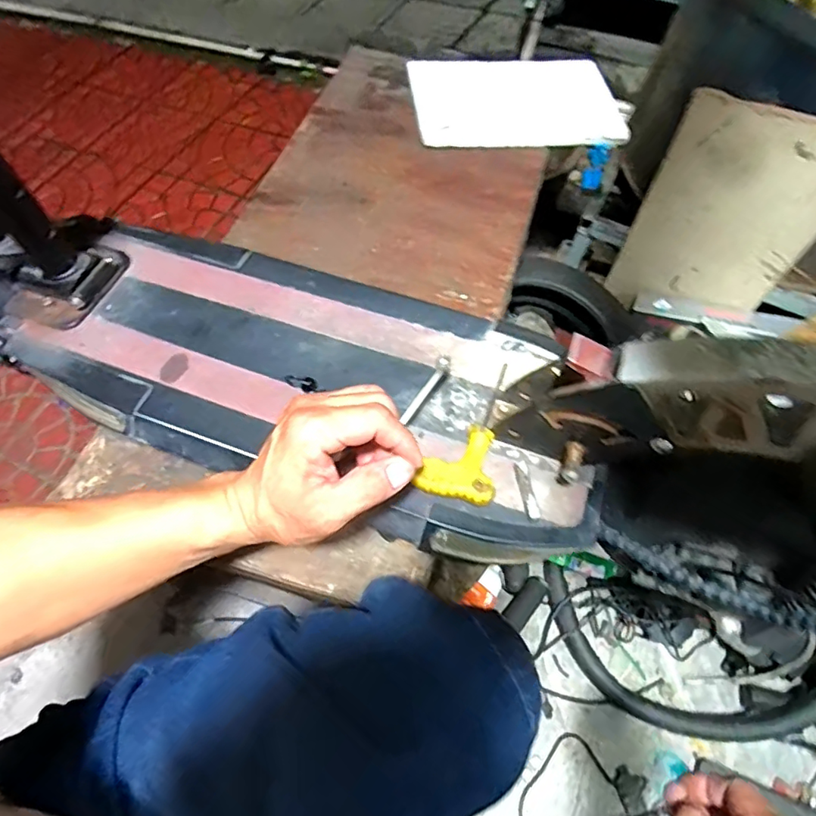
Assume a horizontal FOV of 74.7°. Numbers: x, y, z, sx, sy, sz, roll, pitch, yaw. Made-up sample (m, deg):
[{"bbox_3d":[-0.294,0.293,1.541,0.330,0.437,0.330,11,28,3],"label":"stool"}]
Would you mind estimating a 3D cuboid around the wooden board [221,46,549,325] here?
[{"bbox_3d":[0.001,-0.323,0.725,0.350,0.023,0.423,15,62,10],"label":"wooden board"}]

